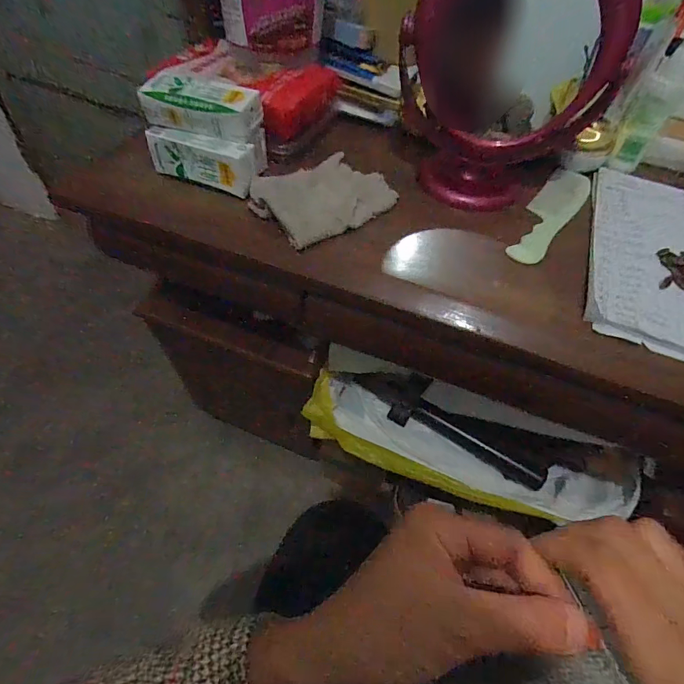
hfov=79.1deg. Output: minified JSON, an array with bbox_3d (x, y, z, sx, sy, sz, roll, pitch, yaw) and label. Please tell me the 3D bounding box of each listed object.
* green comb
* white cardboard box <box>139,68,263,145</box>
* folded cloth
[{"bbox_3d":[0.245,-0.153,0.487,0.049,0.008,0.204,31,57,20],"label":"green comb"},{"bbox_3d":[-0.151,-0.257,0.447,0.121,0.033,0.054,16,53,10],"label":"white cardboard box"},{"bbox_3d":[-0.020,-0.167,0.458,0.111,0.035,0.155,36,59,23],"label":"folded cloth"}]

